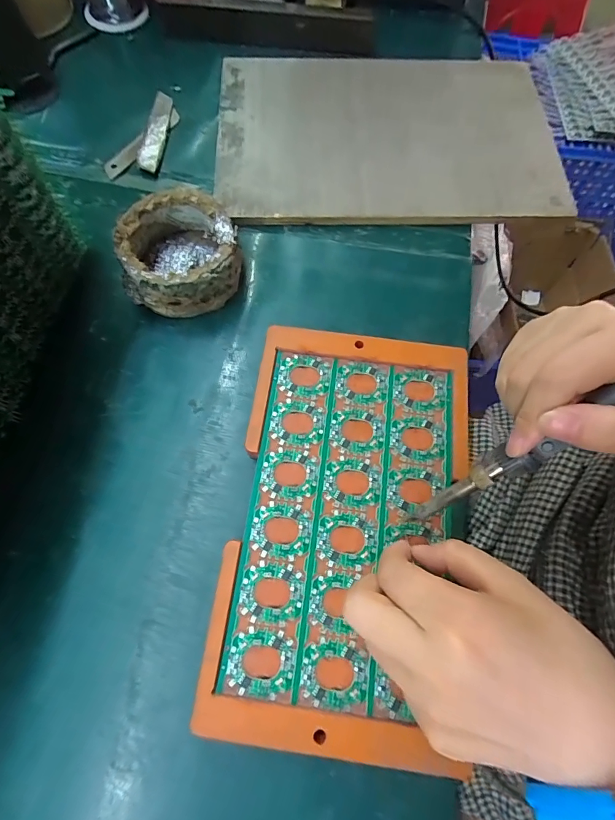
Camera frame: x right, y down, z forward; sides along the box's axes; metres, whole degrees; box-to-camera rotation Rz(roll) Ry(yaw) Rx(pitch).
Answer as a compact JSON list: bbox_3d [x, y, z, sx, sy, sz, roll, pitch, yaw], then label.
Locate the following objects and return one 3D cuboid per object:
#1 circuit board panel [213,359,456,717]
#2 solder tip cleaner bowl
[{"bbox_3d":[0.025,0.061,0.251,0.119,0.006,0.202,8,70,1],"label":"circuit board panel"},{"bbox_3d":[-0.092,-0.115,0.304,0.080,0.041,0.083,1,70,-1],"label":"solder tip cleaner bowl"}]

